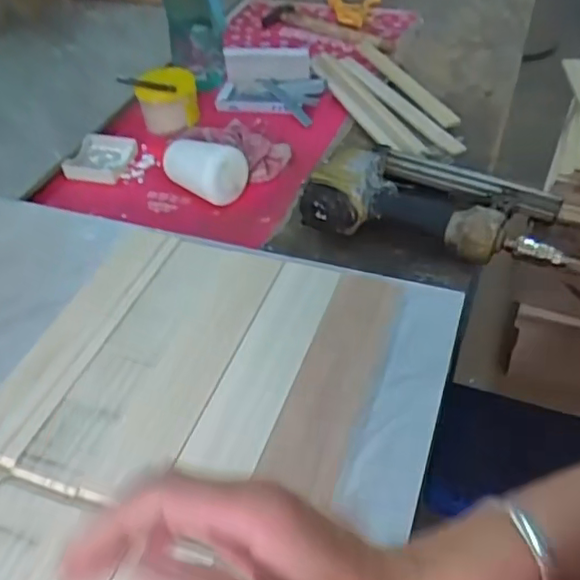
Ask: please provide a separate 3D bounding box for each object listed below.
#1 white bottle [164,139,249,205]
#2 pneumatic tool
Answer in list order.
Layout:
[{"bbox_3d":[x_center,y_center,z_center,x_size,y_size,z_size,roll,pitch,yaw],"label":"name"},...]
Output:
[{"bbox_3d":[-0.099,-0.139,0.701,0.096,0.063,0.058,29,54,28],"label":"white bottle"},{"bbox_3d":[0.151,-0.110,0.625,0.246,0.055,0.159,13,48,16],"label":"pneumatic tool"}]

